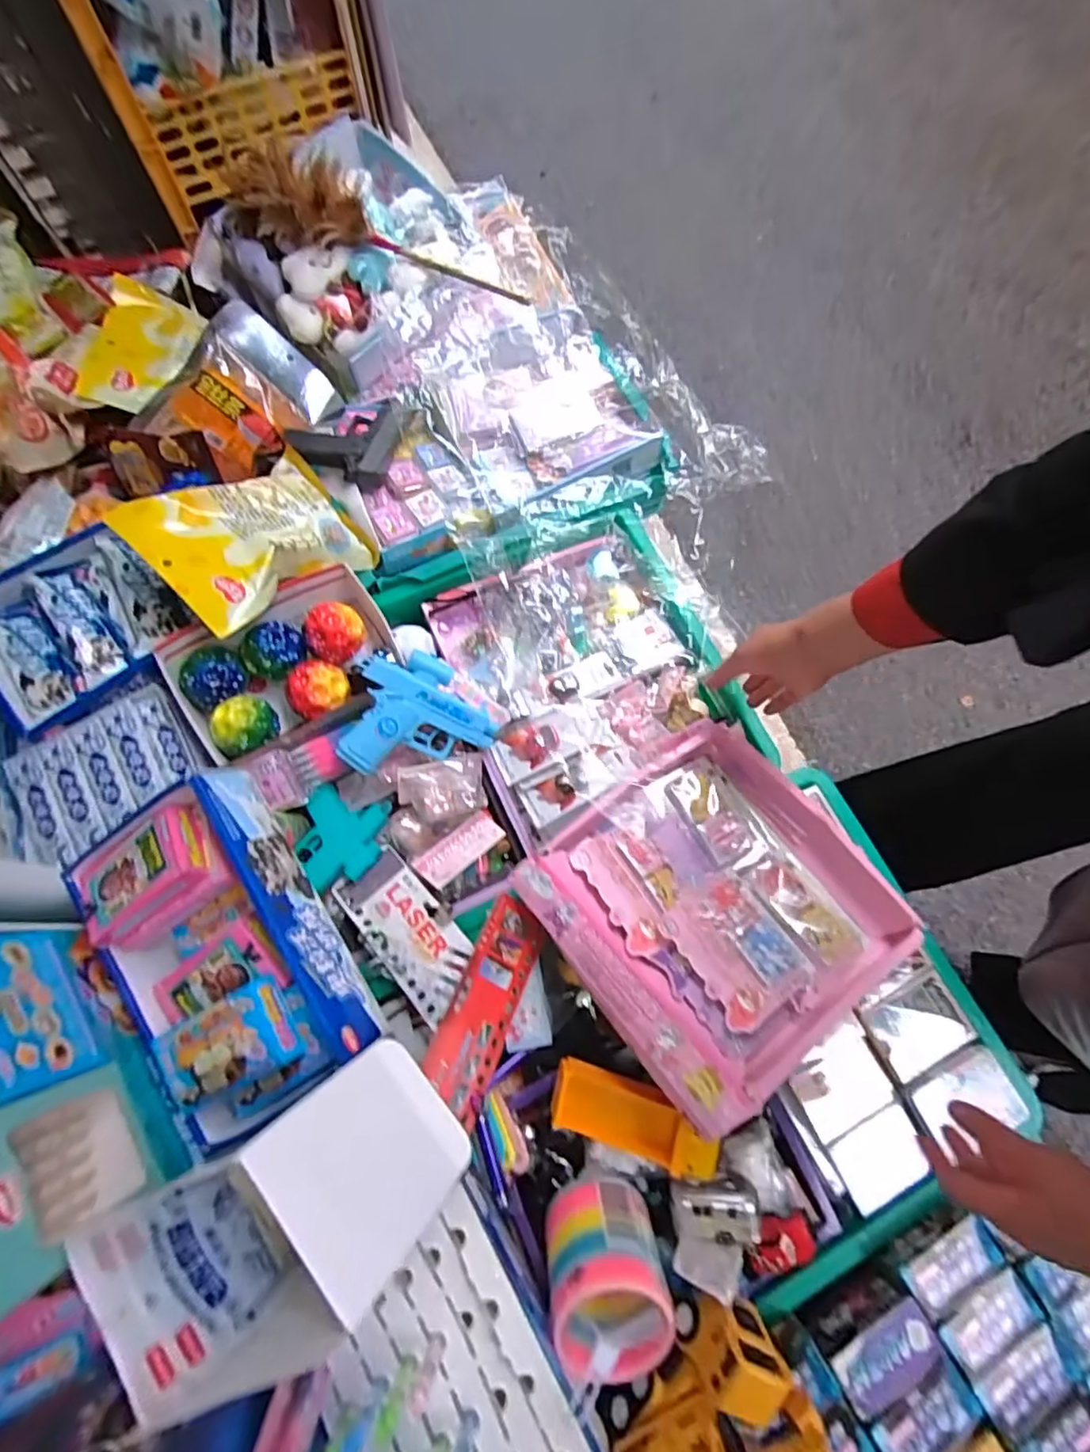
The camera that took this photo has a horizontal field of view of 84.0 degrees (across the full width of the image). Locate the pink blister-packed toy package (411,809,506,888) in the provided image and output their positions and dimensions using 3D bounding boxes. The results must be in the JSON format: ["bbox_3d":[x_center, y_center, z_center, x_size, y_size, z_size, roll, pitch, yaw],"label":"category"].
[{"bbox_3d":[-0.086,0.122,0.611,0.042,0.006,0.092,38,56,24],"label":"pink blister-packed toy package"}]

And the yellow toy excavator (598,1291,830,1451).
[{"bbox_3d":[0.110,0.485,0.429,0.135,0.068,0.094,-31,76,-10],"label":"yellow toy excavator"}]

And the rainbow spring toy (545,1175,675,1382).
[{"bbox_3d":[0.043,0.420,0.477,0.088,0.108,0.074,10,104,-10],"label":"rainbow spring toy"}]

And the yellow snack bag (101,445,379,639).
[{"bbox_3d":[-0.288,-0.196,0.608,0.153,0.033,0.208,43,54,2],"label":"yellow snack bag"}]

